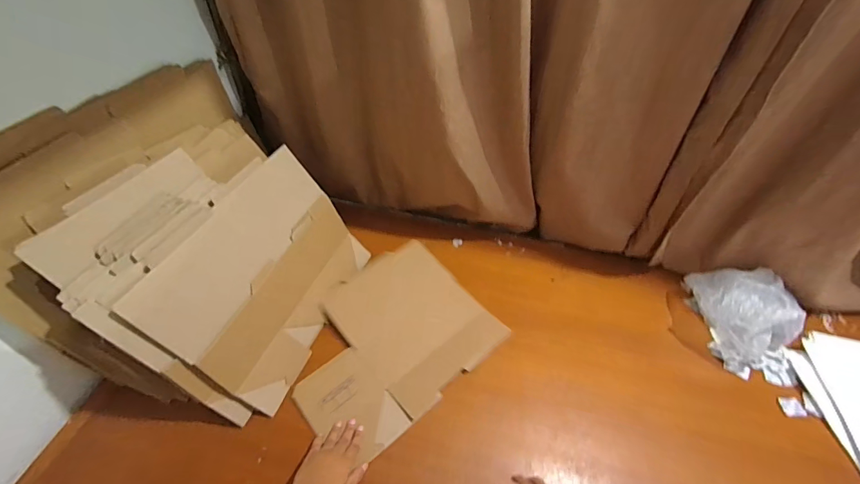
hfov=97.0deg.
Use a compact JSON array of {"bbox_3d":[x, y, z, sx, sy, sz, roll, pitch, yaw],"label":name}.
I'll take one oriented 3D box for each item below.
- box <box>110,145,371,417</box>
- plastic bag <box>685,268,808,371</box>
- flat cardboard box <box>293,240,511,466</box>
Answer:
[{"bbox_3d":[-0.292,0.055,0.725,0.018,0.308,0.407,-7,40,35],"label":"box"},{"bbox_3d":[0.645,0.141,0.774,0.205,0.137,0.176,1,46,-3],"label":"plastic bag"},{"bbox_3d":[-0.082,0.182,0.768,0.394,0.027,0.321,-31,56,-29],"label":"flat cardboard box"}]

